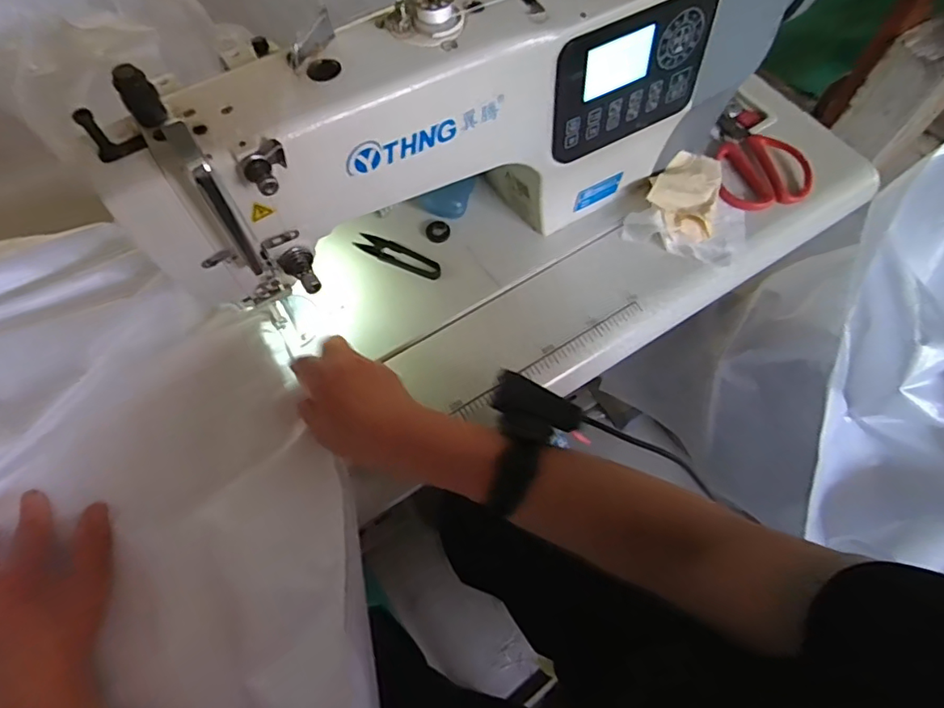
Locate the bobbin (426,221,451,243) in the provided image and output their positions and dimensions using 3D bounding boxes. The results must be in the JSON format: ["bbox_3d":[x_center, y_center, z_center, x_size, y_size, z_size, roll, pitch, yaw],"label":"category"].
[{"bbox_3d":[-0.035,-0.128,0.568,0.025,0.004,0.025,0,65,0],"label":"bobbin"}]

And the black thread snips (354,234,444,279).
[{"bbox_3d":[-0.074,-0.100,0.552,0.093,0.007,0.024,23,67,10],"label":"black thread snips"}]

